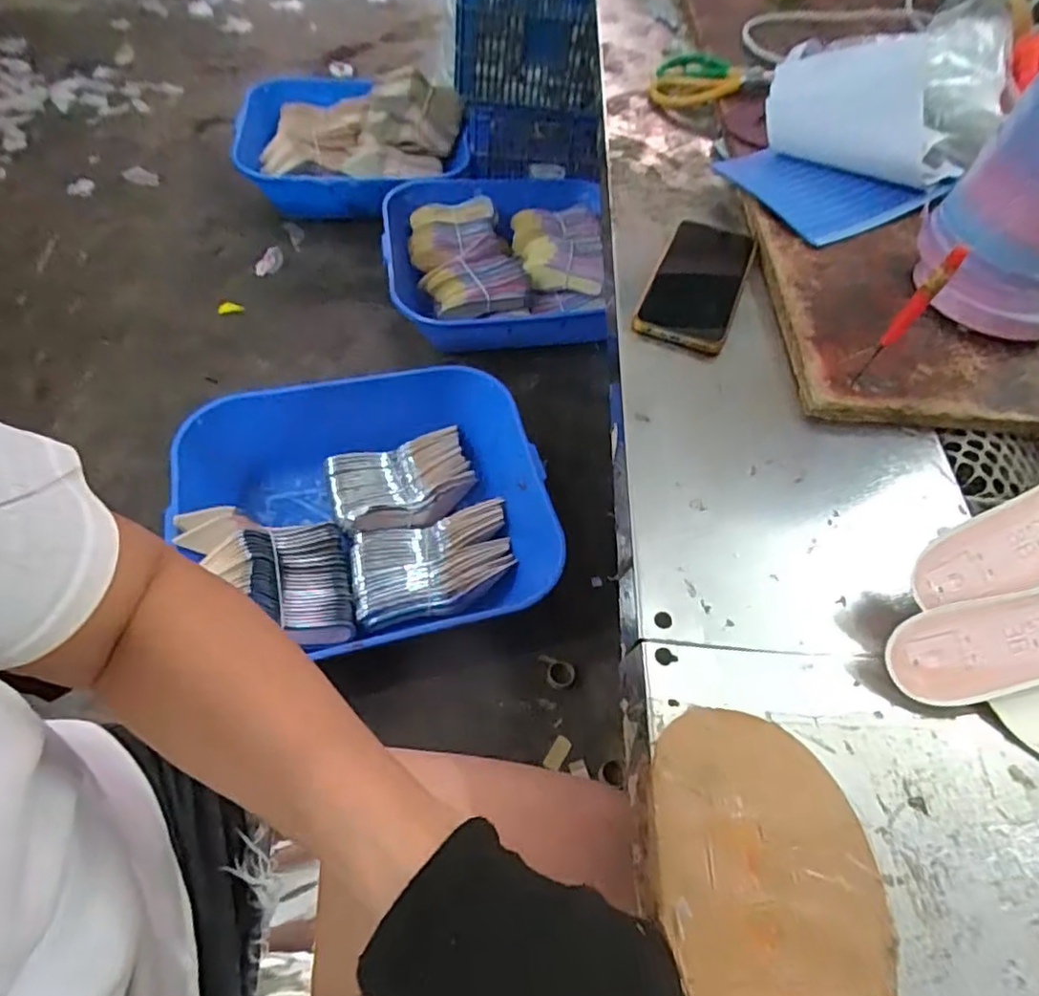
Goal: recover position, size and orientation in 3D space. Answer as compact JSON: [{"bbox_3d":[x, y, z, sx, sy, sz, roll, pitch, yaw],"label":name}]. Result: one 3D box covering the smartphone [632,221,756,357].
[{"bbox_3d":[0.155,-0.192,0.554,0.075,0.007,0.171,20,60,11],"label":"smartphone"}]

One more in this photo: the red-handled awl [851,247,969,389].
[{"bbox_3d":[0.251,-0.110,0.426,0.014,0.126,0.012,36,60,18],"label":"red-handled awl"}]

